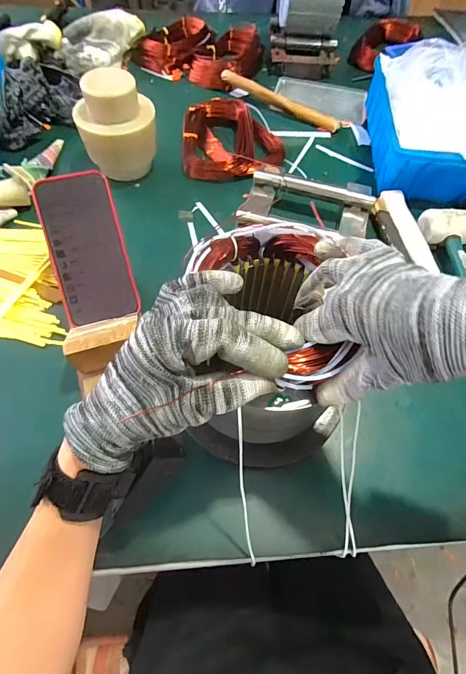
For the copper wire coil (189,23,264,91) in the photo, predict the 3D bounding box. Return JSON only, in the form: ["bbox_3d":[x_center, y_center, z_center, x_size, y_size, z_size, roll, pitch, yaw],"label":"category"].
[{"bbox_3d":[-0.007,-0.579,0.745,0.099,0.048,0.177,35,64,16],"label":"copper wire coil"}]

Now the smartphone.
[{"bbox_3d":[-0.164,-0.098,0.405,0.079,0.015,0.159,-16,104,-21],"label":"smartphone"}]

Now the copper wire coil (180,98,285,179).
[{"bbox_3d":[0.002,-0.331,0.599,0.169,0.044,0.147,0,60,-3],"label":"copper wire coil"}]

